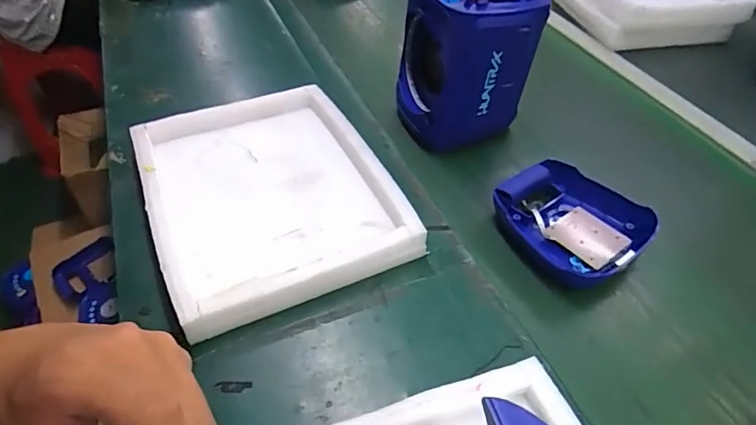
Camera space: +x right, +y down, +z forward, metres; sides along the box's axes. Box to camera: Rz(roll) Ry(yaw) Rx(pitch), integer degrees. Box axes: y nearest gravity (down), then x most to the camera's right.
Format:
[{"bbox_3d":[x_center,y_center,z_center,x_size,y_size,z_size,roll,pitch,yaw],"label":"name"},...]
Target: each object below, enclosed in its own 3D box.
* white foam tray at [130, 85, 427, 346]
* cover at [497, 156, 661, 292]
[{"bbox_3d":[-0.143,-0.033,0.624,0.292,0.041,0.359,-19,51,-19],"label":"white foam tray"},{"bbox_3d":[0.243,0.017,0.624,0.158,0.052,0.175,-34,57,-29],"label":"cover"}]

